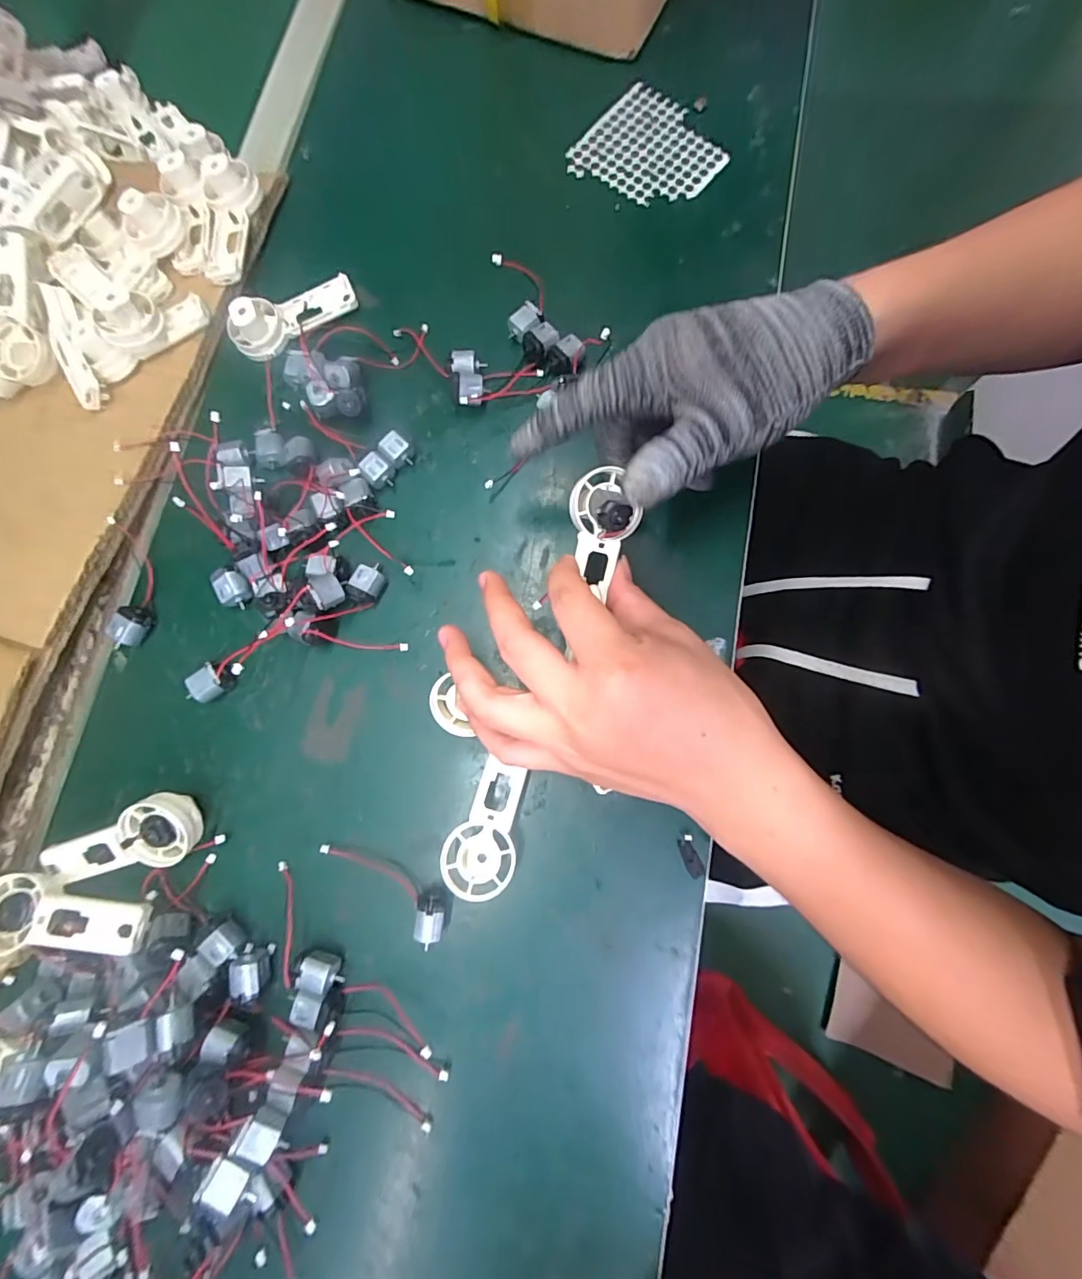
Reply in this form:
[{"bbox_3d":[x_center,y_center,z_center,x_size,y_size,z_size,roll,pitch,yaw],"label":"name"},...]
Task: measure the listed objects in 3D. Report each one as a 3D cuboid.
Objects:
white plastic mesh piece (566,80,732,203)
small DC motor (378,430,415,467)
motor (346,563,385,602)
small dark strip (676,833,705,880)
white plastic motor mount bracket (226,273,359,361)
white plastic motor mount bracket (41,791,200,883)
[{"bbox_3d":[0.085,-0.382,0.393,0.101,0.004,0.090,43,87,6],"label":"white plastic mesh piece"},{"bbox_3d":[-0.098,-0.128,0.340,0.020,0.017,0.019,43,83,8],"label":"small DC motor"},{"bbox_3d":[-0.112,-0.036,0.323,0.020,0.013,0.026,15,80,4],"label":"motor"},{"bbox_3d":[0.088,0.128,0.292,0.010,0.004,0.024,-18,80,-2],"label":"small dark strip"},{"bbox_3d":[-0.182,-0.240,0.361,0.094,0.020,0.036,-29,80,-4],"label":"white plastic motor mount bracket"},{"bbox_3d":[-0.241,0.121,0.291,0.091,0.027,0.037,-25,80,-3],"label":"white plastic motor mount bracket"}]

